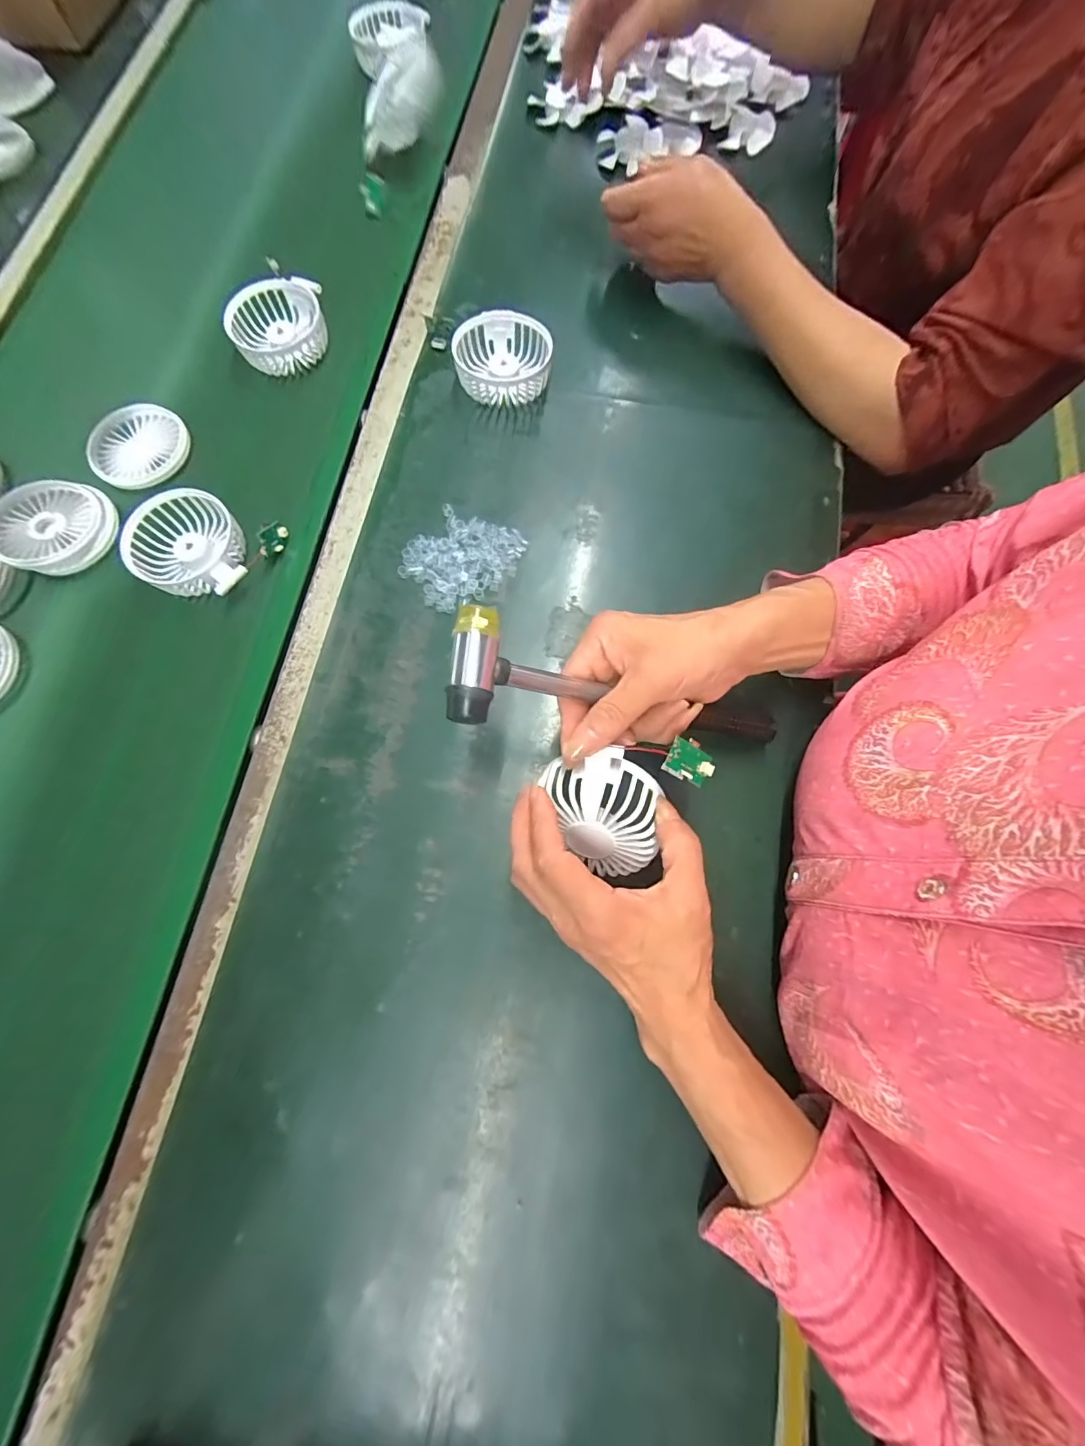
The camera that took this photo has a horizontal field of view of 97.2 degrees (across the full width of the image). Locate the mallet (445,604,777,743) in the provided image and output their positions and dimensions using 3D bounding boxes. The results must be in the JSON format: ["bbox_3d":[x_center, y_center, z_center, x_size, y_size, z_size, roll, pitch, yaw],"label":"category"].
[{"bbox_3d":[0.061,-0.012,0.295,0.240,0.022,0.059,12,73,-30],"label":"mallet"}]

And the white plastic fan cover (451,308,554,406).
[{"bbox_3d":[-0.038,-0.337,0.448,0.092,0.032,0.088,6,75,1],"label":"white plastic fan cover"}]

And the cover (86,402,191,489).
[{"bbox_3d":[-0.376,-0.258,0.445,0.083,0.009,0.086,32,77,7],"label":"cover"}]

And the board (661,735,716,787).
[{"bbox_3d":[0.087,0.023,0.284,0.029,0.007,0.024,32,78,-14],"label":"board"}]

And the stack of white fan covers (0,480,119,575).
[{"bbox_3d":[-0.425,-0.173,0.412,0.093,0.021,0.089,30,77,7],"label":"stack of white fan covers"}]

